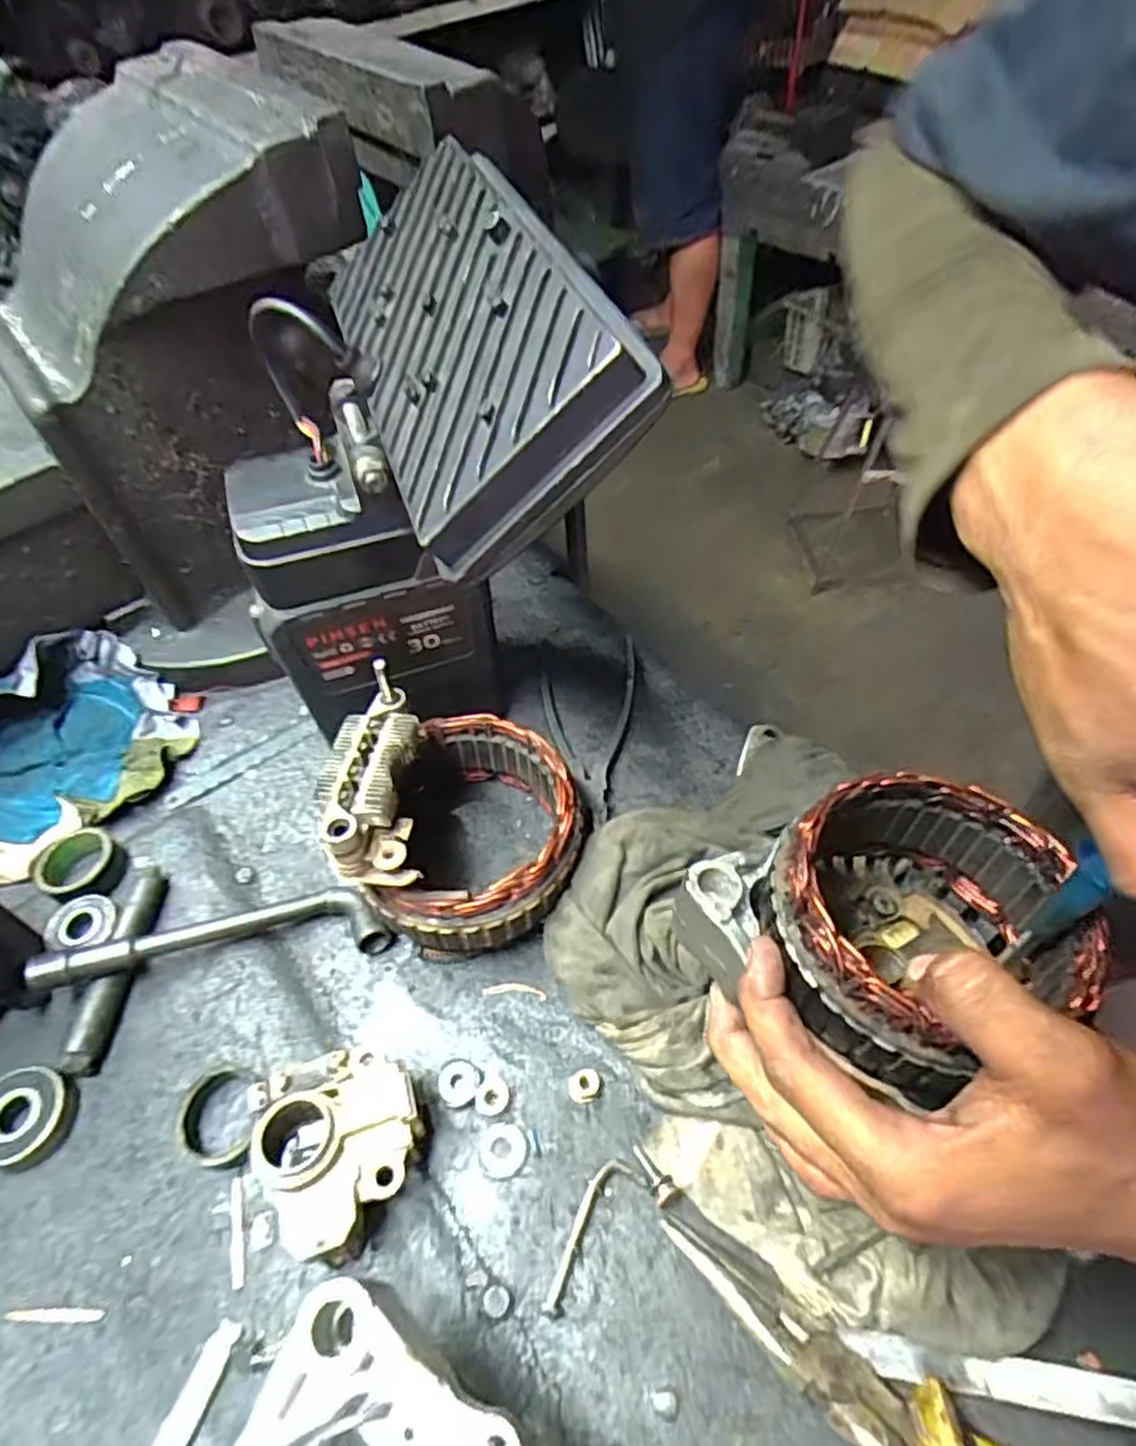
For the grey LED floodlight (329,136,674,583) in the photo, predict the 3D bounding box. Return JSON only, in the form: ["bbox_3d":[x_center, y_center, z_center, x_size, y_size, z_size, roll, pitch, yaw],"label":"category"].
[{"bbox_3d":[-0.042,-0.158,0.299,0.096,0.025,0.202,-38,55,19],"label":"grey LED floodlight"}]

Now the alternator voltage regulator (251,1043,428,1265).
[{"bbox_3d":[-0.091,0.177,0.314,0.064,0.038,0.066,-1,52,1],"label":"alternator voltage regulator"}]

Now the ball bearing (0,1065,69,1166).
[{"bbox_3d":[-0.244,0.176,0.333,0.037,0.017,0.039,-1,52,1],"label":"ball bearing"}]

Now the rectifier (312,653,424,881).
[{"bbox_3d":[-0.088,0.023,0.334,0.037,0.042,0.088,-6,53,0],"label":"rectifier"}]

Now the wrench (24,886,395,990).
[{"bbox_3d":[-0.173,0.104,0.376,0.160,0.034,0.039,-9,53,-5],"label":"wrench"}]

